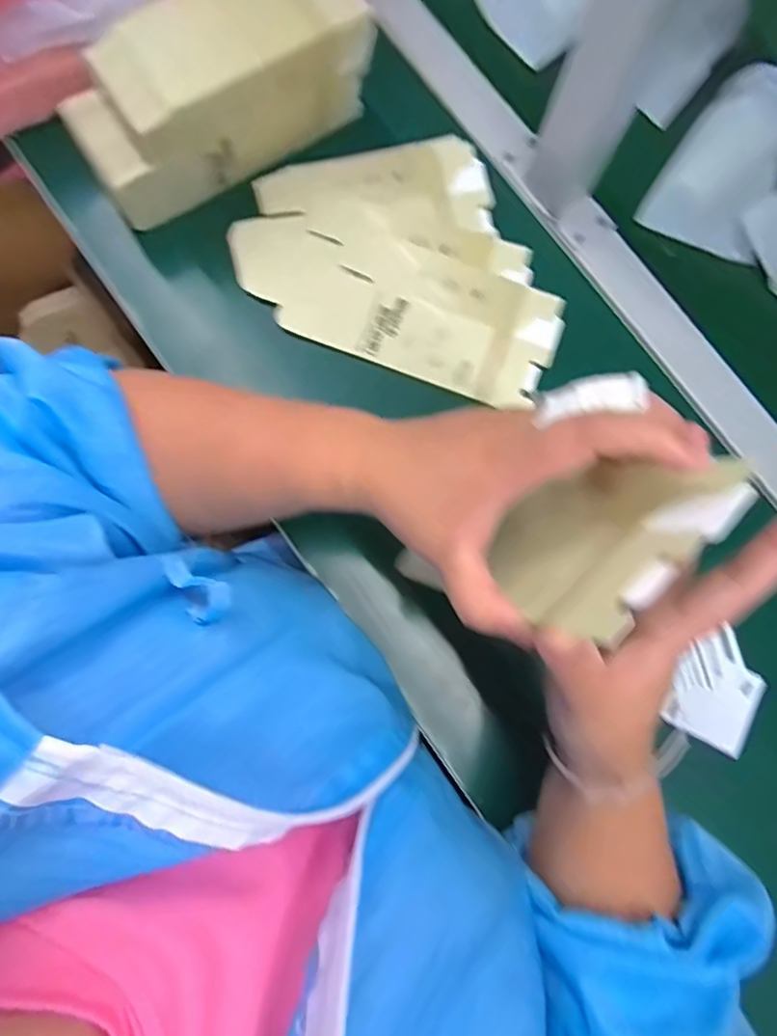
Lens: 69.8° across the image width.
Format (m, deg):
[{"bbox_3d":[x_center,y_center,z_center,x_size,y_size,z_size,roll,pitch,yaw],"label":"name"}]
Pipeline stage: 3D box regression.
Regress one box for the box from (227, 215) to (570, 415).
[{"bbox_3d":[0.003,-0.157,0.407,0.238,0.007,0.092,21,83,1],"label":"box"}]

